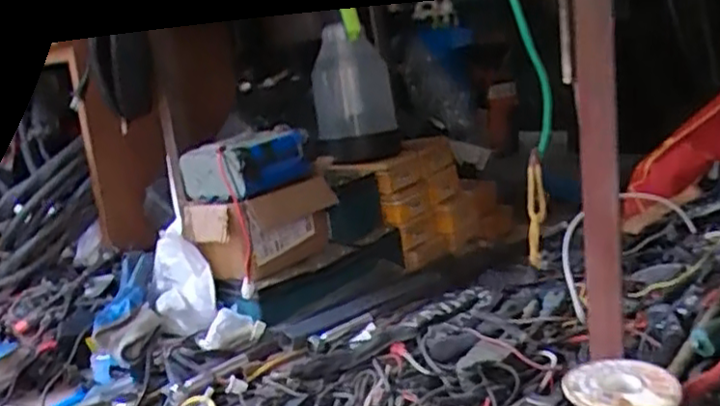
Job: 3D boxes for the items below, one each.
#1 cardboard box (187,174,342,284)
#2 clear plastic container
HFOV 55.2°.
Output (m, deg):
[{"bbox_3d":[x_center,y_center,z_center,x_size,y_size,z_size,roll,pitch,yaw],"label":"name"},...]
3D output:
[{"bbox_3d":[-0.140,0.046,1.028,0.115,0.125,0.215,2,15,37],"label":"cardboard box"},{"bbox_3d":[-0.016,-0.209,1.224,0.143,0.182,0.115,-7,12,0],"label":"clear plastic container"}]

